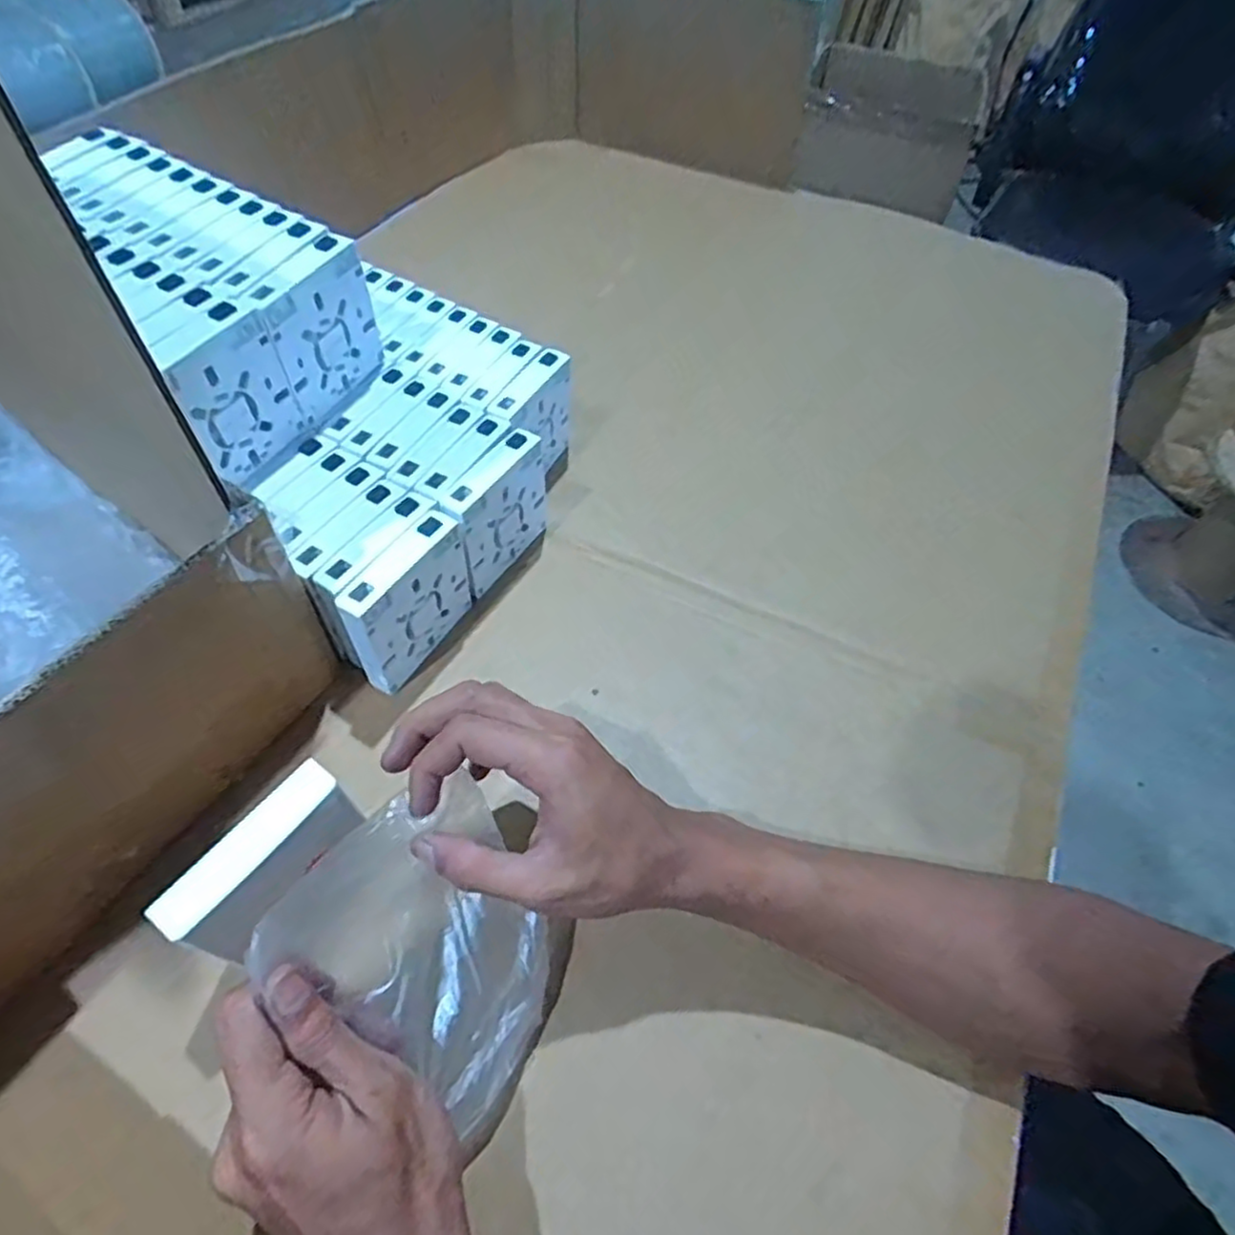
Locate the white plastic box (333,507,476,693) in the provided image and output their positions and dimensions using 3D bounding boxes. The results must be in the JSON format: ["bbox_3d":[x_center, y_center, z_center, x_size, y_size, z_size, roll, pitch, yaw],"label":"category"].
[{"bbox_3d":[-0.126,-0.009,0.435,0.023,0.081,0.091,27,57,14],"label":"white plastic box"}]

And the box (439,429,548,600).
[{"bbox_3d":[-0.081,-0.071,0.487,0.023,0.083,0.087,27,57,14],"label":"box"}]

